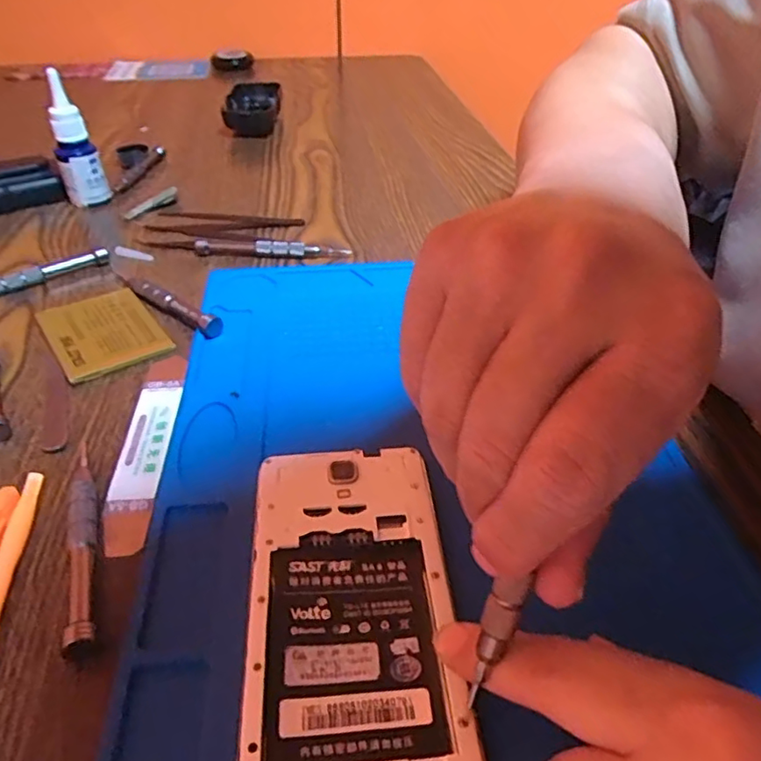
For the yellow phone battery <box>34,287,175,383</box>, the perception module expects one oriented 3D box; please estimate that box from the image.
[{"bbox_3d":[-0.157,-0.029,0.338,0.055,0.007,0.074,-25,46,-28],"label":"yellow phone battery"}]

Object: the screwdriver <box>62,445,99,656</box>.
[{"bbox_3d":[-0.115,0.058,0.231,0.010,0.009,0.103,-13,42,-16],"label":"screwdriver"}]

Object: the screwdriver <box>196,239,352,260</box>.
[{"bbox_3d":[-0.075,-0.091,0.411,0.105,0.009,0.012,3,40,2],"label":"screwdriver"}]

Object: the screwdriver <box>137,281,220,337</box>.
[{"bbox_3d":[-0.120,-0.046,0.355,0.074,0.012,0.010,31,48,31],"label":"screwdriver"}]

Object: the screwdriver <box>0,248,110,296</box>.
[{"bbox_3d":[-0.221,-0.066,0.379,0.094,0.011,0.005,-25,46,-28],"label":"screwdriver"}]

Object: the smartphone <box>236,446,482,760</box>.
[{"bbox_3d":[-0.010,0.078,0.206,0.068,0.005,0.139,-2,41,-4],"label":"smartphone"}]

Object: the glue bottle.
[{"bbox_3d":[-0.232,-0.182,0.453,0.029,0.089,0.024,-14,42,-17],"label":"glue bottle"}]

